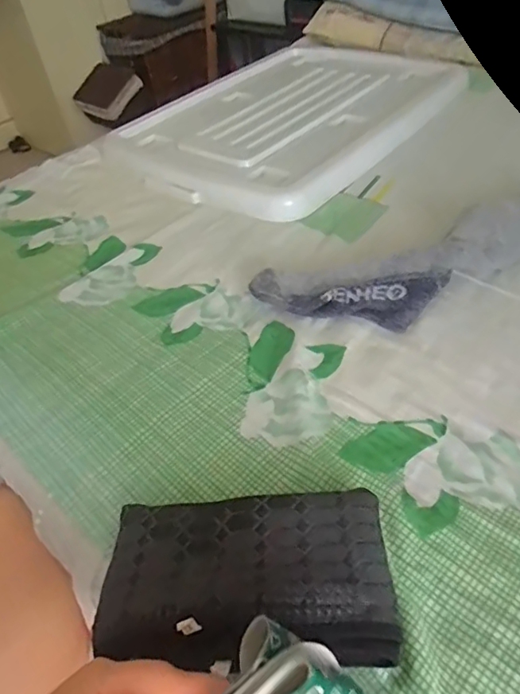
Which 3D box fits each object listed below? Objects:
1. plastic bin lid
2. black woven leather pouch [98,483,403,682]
[{"bbox_3d":[0.053,-0.415,0.904,0.434,0.045,0.579,30,55,31],"label":"plastic bin lid"},{"bbox_3d":[-0.009,0.151,0.328,0.180,0.042,0.104,-5,45,2],"label":"black woven leather pouch"}]

